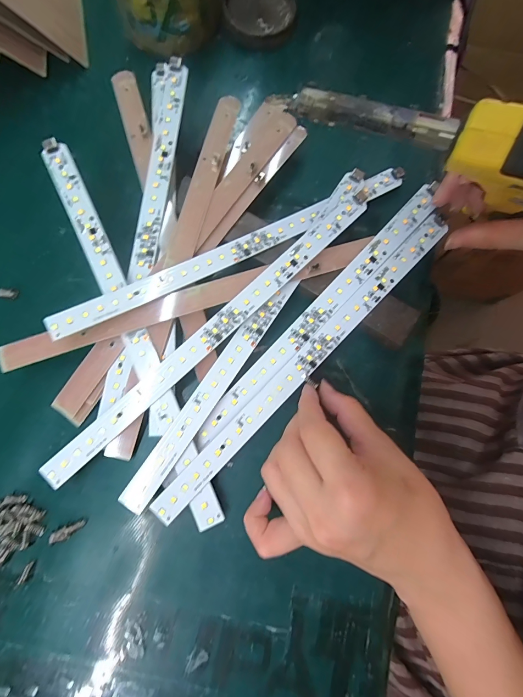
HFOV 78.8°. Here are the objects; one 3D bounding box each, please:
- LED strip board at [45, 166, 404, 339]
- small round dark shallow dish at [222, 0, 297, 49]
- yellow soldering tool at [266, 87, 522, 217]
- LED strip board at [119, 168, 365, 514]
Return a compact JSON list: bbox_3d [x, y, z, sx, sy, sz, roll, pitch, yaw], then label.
[{"bbox_3d":[-0.012,-0.076,0.235,0.280,0.009,0.021,-28,84,-12],"label":"LED strip board"},{"bbox_3d":[-0.001,-0.316,0.296,0.064,0.020,0.068,0,79,-1],"label":"small round dark shallow dish"},{"bbox_3d":[0.091,-0.106,0.162,0.173,0.030,0.028,25,79,14],"label":"yellow soldering tool"},{"bbox_3d":[-0.006,-0.017,0.229,0.020,0.011,0.283,33,80,4],"label":"LED strip board"}]

